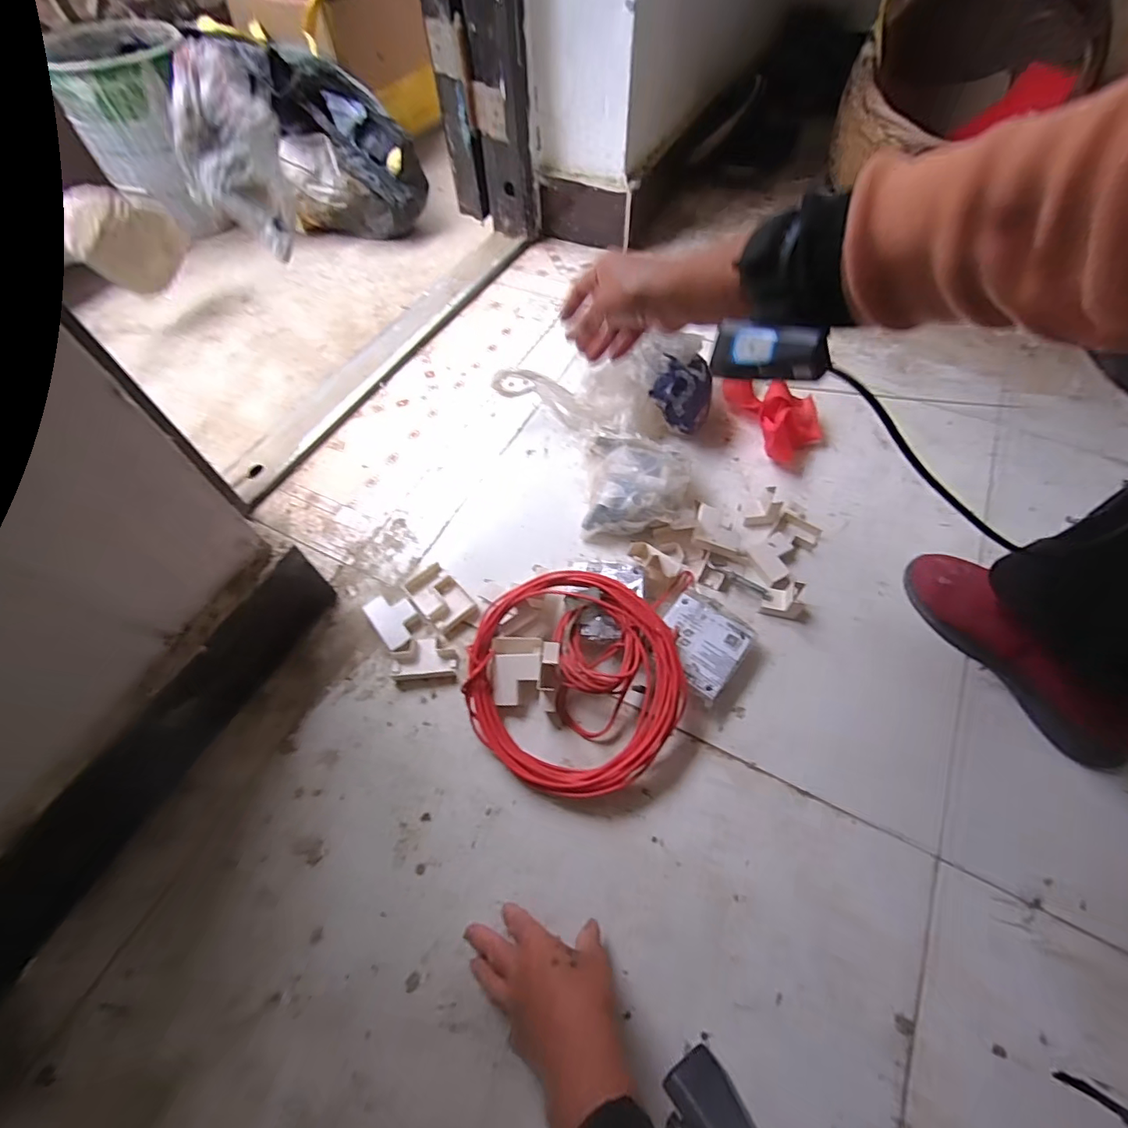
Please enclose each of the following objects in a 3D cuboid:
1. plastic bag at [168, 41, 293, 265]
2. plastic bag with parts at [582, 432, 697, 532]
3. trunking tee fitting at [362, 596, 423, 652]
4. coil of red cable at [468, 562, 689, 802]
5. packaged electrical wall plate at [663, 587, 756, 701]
[{"bbox_3d":[-0.466,-0.598,0.743,0.159,0.190,0.208,-35,64,-18],"label":"plastic bag"},{"bbox_3d":[0.094,-0.103,0.636,0.133,0.059,0.146,5,61,5],"label":"plastic bag with parts"},{"bbox_3d":[-0.188,0.062,0.576,0.045,0.018,0.067,-36,65,-17],"label":"trunking tee fitting"},{"bbox_3d":[0.016,0.102,0.507,0.221,0.070,0.223,-1,61,2],"label":"coil of red cable"},{"bbox_3d":[0.142,0.084,0.538,0.092,0.028,0.087,40,69,22],"label":"packaged electrical wall plate"}]

